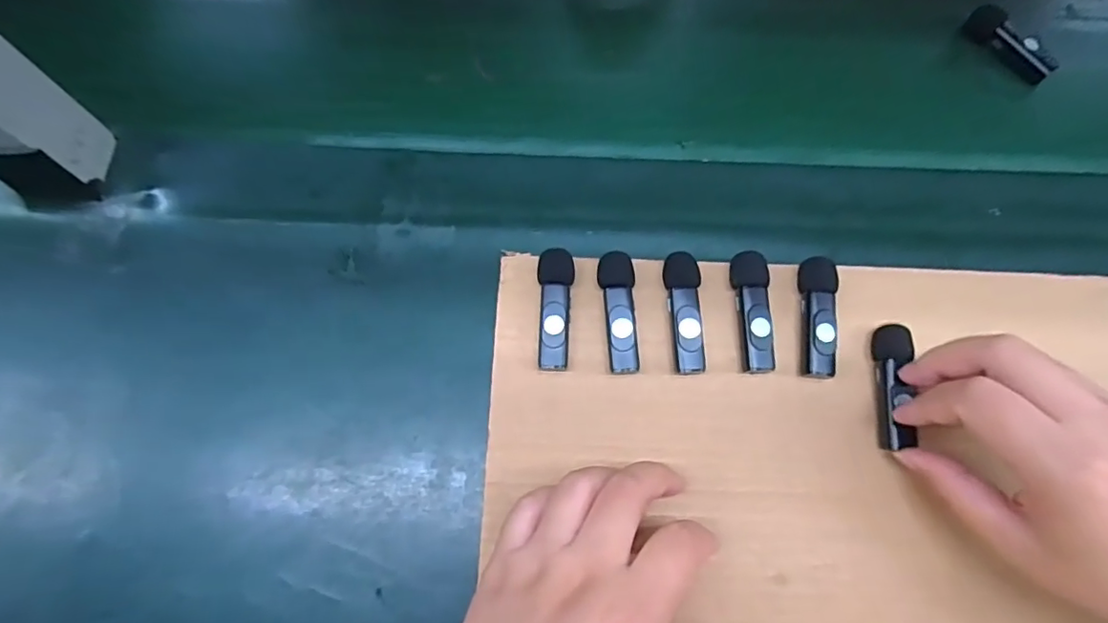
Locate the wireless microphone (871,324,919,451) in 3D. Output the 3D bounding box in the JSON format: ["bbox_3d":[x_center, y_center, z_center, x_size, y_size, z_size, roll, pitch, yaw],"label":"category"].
[{"bbox_3d":[0.174,0.038,0.284,0.015,0.012,0.063,7,75,1],"label":"wireless microphone"}]

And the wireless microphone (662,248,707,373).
[{"bbox_3d":[0.069,0.001,0.296,0.018,0.016,0.064,-1,70,-1],"label":"wireless microphone"}]

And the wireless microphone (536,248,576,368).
[{"bbox_3d":[0.000,-0.001,0.295,0.019,0.015,0.063,4,70,1],"label":"wireless microphone"}]

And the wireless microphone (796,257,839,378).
[{"bbox_3d":[0.139,0.003,0.296,0.017,0.018,0.062,6,70,2],"label":"wireless microphone"}]

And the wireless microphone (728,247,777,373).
[{"bbox_3d":[0.107,0.001,0.298,0.019,0.016,0.064,-3,70,-2],"label":"wireless microphone"}]

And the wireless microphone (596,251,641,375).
[{"bbox_3d":[0.036,0.000,0.295,0.019,0.015,0.063,-6,70,-3],"label":"wireless microphone"}]

